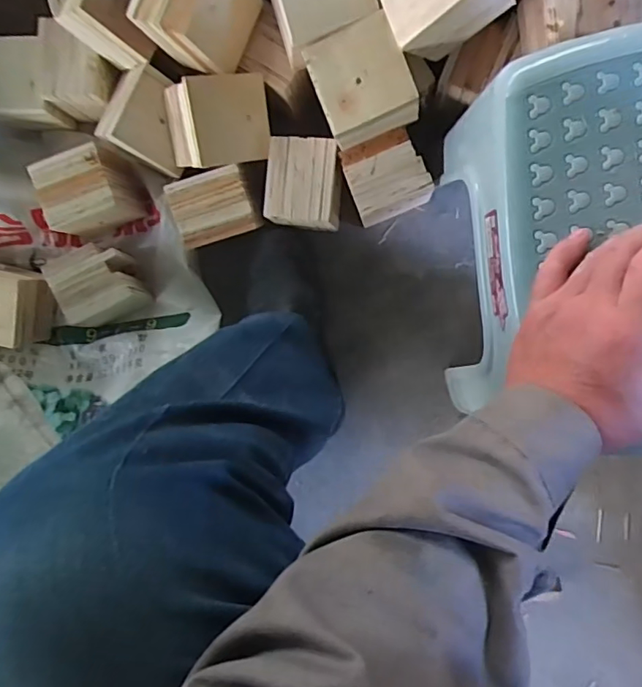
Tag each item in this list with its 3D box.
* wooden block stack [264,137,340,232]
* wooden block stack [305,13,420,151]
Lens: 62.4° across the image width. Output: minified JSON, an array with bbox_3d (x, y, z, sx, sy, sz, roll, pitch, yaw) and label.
[{"bbox_3d":[-0.016,-0.188,0.643,0.091,0.067,0.102,7,96,7],"label":"wooden block stack"},{"bbox_3d":[0.048,-0.268,0.564,0.100,0.079,0.106,-23,92,9],"label":"wooden block stack"}]

